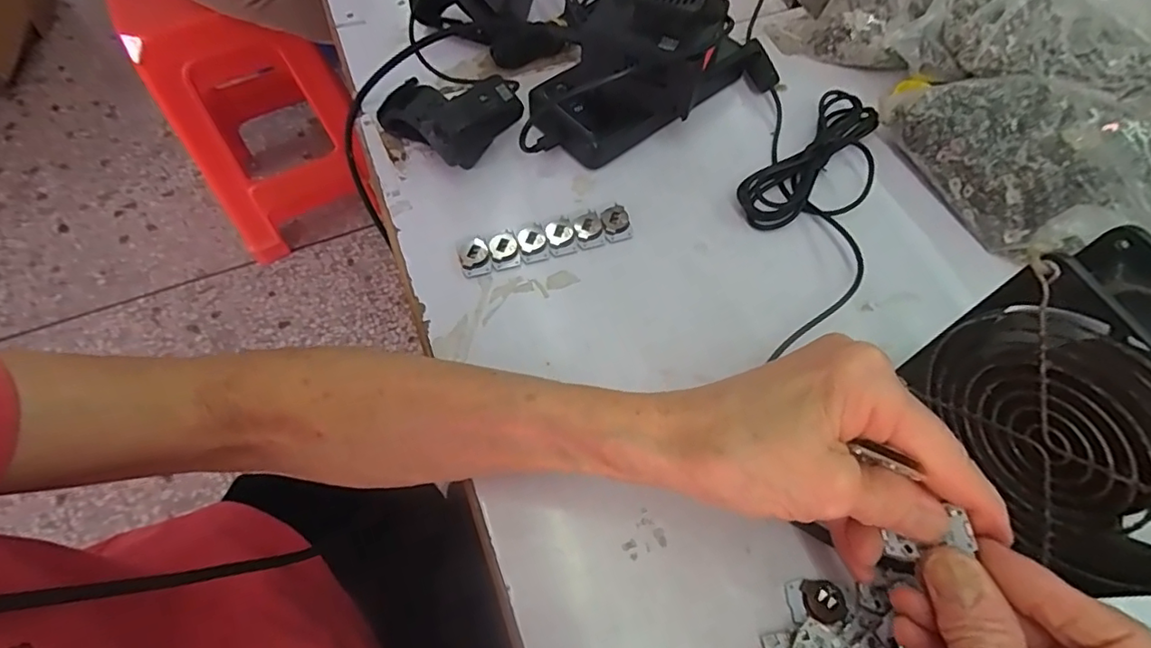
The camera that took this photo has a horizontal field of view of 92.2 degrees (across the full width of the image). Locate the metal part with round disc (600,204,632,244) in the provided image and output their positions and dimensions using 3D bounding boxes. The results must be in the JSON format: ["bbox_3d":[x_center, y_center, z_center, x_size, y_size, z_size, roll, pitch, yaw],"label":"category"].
[{"bbox_3d":[0.025,-0.064,0.347,0.018,0.005,0.026,-11,61,-6],"label":"metal part with round disc"}]

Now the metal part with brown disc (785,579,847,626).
[{"bbox_3d":[0.107,0.123,0.246,0.024,0.004,0.017,1,61,0],"label":"metal part with brown disc"}]

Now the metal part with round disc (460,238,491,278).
[{"bbox_3d":[-0.061,-0.041,0.332,0.017,0.006,0.024,-17,62,-9],"label":"metal part with round disc"}]

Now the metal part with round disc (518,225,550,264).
[{"bbox_3d":[-0.026,-0.051,0.339,0.017,0.005,0.026,-14,62,-8],"label":"metal part with round disc"}]

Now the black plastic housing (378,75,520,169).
[{"bbox_3d":[-0.082,-0.142,0.367,0.075,0.047,0.073,0,61,0],"label":"black plastic housing"}]

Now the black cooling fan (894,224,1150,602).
[{"bbox_3d":[0.207,0.045,0.228,0.049,0.120,0.120,-19,63,-11],"label":"black cooling fan"}]

